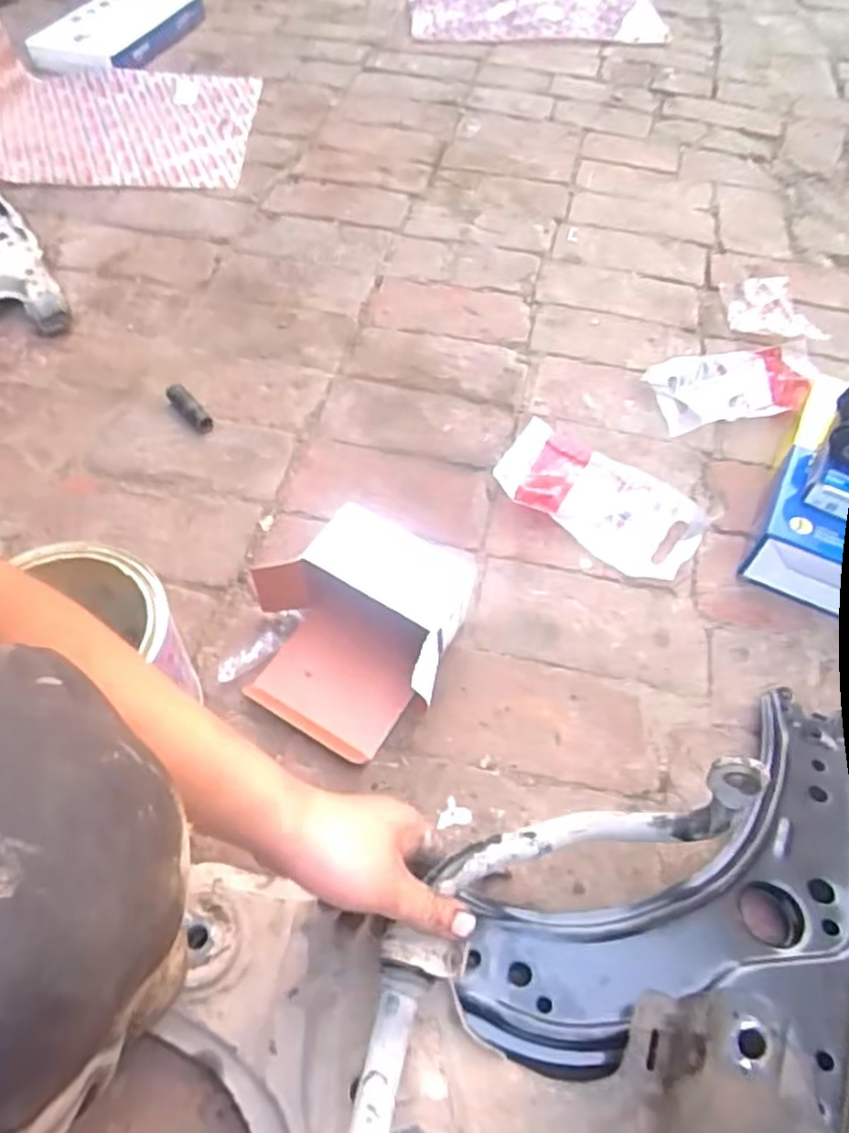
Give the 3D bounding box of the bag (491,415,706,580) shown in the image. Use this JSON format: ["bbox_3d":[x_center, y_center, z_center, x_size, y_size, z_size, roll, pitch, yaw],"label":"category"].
[{"bbox_3d":[0.195,-0.078,0.821,0.233,0.034,0.129,29,59,20],"label":"bag"}]

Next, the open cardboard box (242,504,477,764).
[{"bbox_3d":[-0.057,0.062,0.693,0.182,0.107,0.195,20,56,14],"label":"open cardboard box"}]

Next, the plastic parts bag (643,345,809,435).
[{"bbox_3d":[0.389,-0.233,0.933,0.185,0.032,0.113,-9,54,-7],"label":"plastic parts bag"}]

